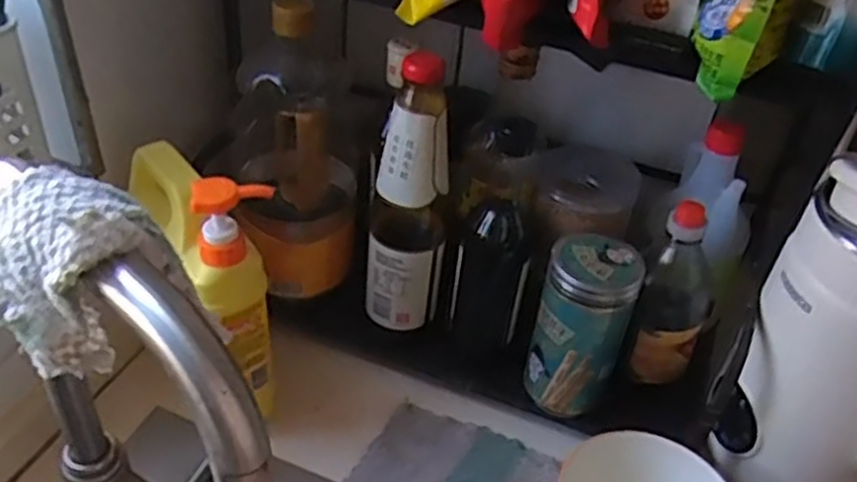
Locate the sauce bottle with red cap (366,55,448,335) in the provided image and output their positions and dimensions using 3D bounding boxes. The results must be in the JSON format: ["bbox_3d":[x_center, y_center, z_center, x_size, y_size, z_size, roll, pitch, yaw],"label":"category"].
[{"bbox_3d":[-0.016,-0.034,0.632,0.060,0.241,0.055,3,39,-3],"label":"sauce bottle with red cap"}]

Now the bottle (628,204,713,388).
[{"bbox_3d":[0.206,0.045,0.631,0.055,0.156,0.057,22,42,20],"label":"bottle"}]

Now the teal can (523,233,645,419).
[{"bbox_3d":[0.126,0.070,0.635,0.070,0.140,0.071,18,41,15],"label":"teal can"}]

